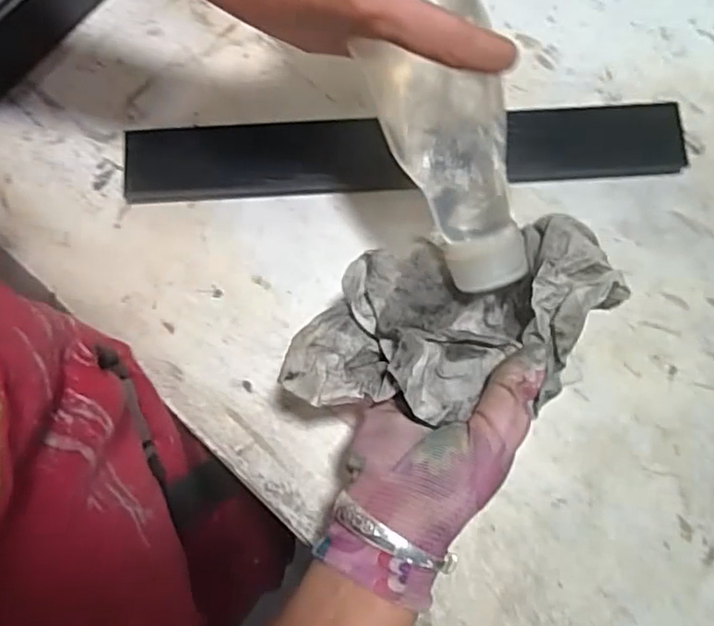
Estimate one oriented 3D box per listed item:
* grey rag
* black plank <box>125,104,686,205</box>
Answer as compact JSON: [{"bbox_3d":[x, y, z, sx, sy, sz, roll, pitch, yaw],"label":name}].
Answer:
[{"bbox_3d":[0.045,0.004,0.328,0.161,0.050,0.095,-6,78,0],"label":"grey rag"},{"bbox_3d":[0.033,-0.112,0.444,0.381,0.021,0.050,-4,78,0],"label":"black plank"}]

